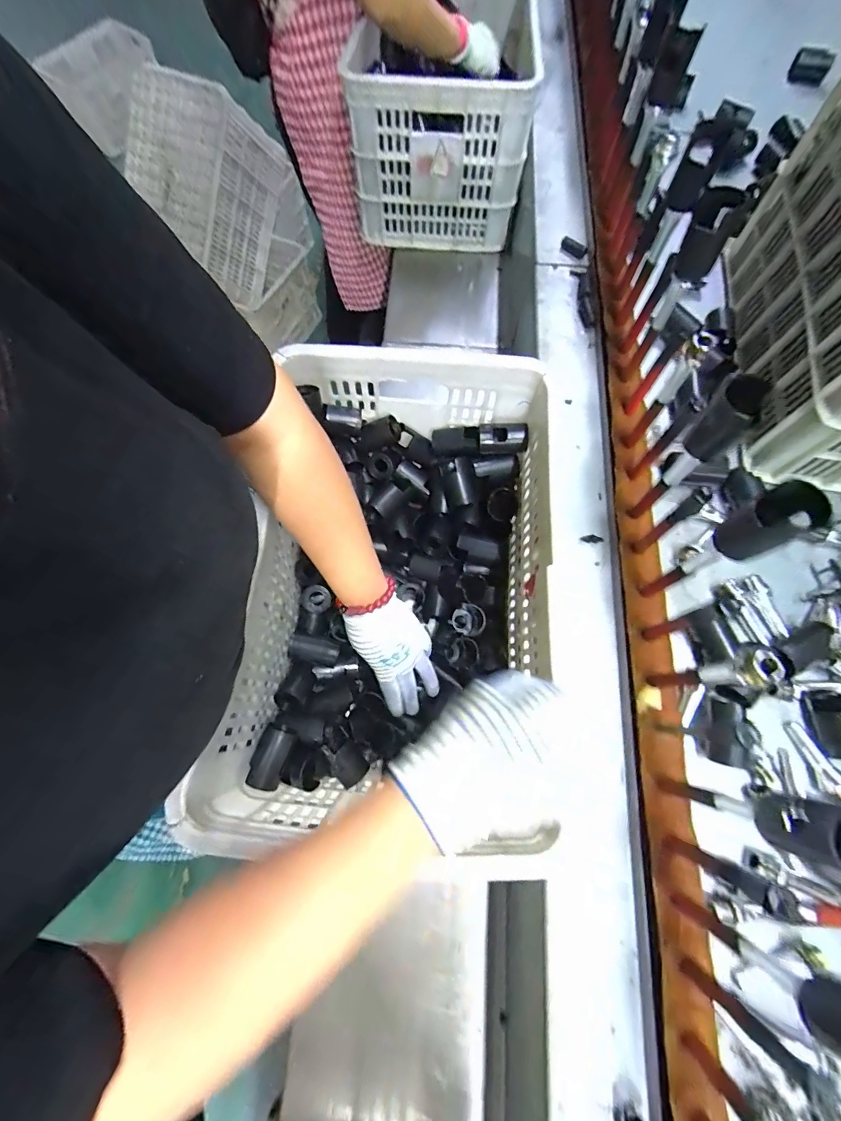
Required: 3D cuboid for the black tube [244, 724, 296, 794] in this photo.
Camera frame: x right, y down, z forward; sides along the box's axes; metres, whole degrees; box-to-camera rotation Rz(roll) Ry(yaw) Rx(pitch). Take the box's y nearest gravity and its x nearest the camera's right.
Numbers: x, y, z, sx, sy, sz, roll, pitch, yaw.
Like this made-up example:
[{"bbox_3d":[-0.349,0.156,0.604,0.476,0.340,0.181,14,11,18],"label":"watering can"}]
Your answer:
[{"bbox_3d":[-0.178,0.236,0.507,0.031,0.040,0.068,18,73,7],"label":"black tube"}]

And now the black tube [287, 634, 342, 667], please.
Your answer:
[{"bbox_3d":[-0.147,0.128,0.588,0.069,0.031,0.034,11,72,5],"label":"black tube"}]

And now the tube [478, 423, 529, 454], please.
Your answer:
[{"bbox_3d":[0.114,-0.168,0.580,0.066,0.028,0.036,3,71,2],"label":"tube"}]

